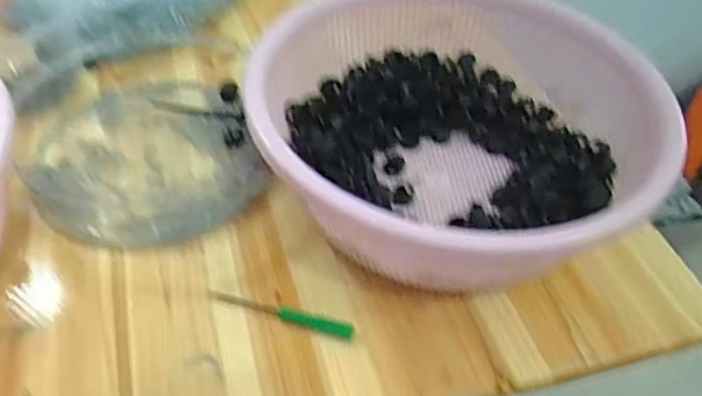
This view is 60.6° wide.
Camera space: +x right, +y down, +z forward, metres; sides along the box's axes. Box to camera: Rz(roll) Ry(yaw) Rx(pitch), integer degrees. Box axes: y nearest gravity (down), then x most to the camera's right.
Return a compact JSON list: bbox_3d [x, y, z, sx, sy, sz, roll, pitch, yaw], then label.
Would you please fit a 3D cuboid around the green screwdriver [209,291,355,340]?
[{"bbox_3d":[-0.045,0.074,0.387,0.097,0.004,0.009,14,47,10],"label":"green screwdriver"}]

